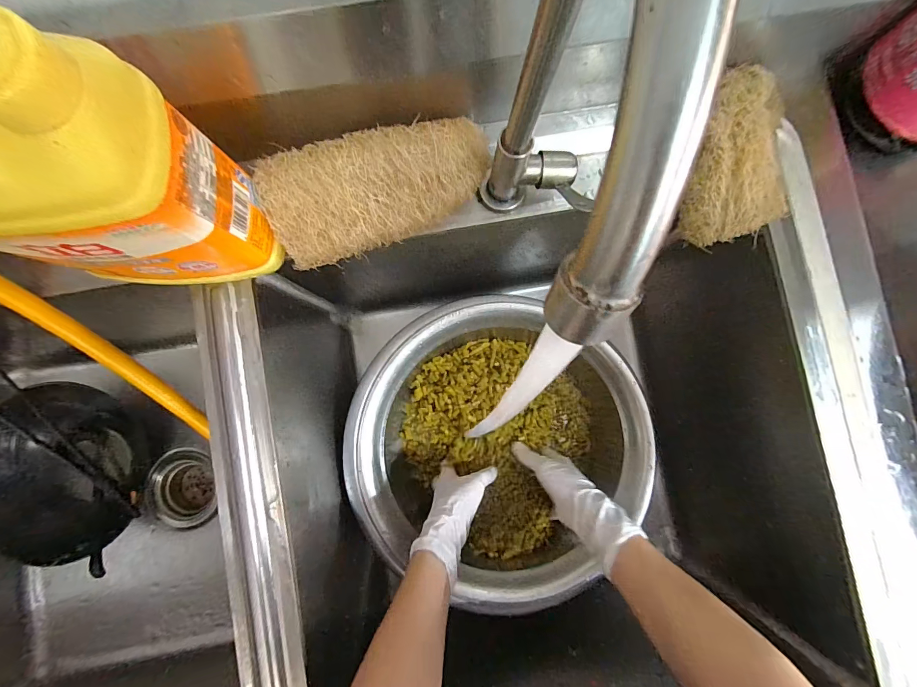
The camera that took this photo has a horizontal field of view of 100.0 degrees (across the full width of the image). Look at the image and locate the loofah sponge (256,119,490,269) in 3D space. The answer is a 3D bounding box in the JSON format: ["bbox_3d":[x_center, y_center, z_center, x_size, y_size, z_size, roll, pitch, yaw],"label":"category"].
[{"bbox_3d":[-0.055,-0.114,0.279,0.159,0.051,0.063,-20,87,-2],"label":"loofah sponge"}]

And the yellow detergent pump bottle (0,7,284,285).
[{"bbox_3d":[-0.200,-0.080,0.178,0.146,0.203,0.069,0,86,-1],"label":"yellow detergent pump bottle"}]

